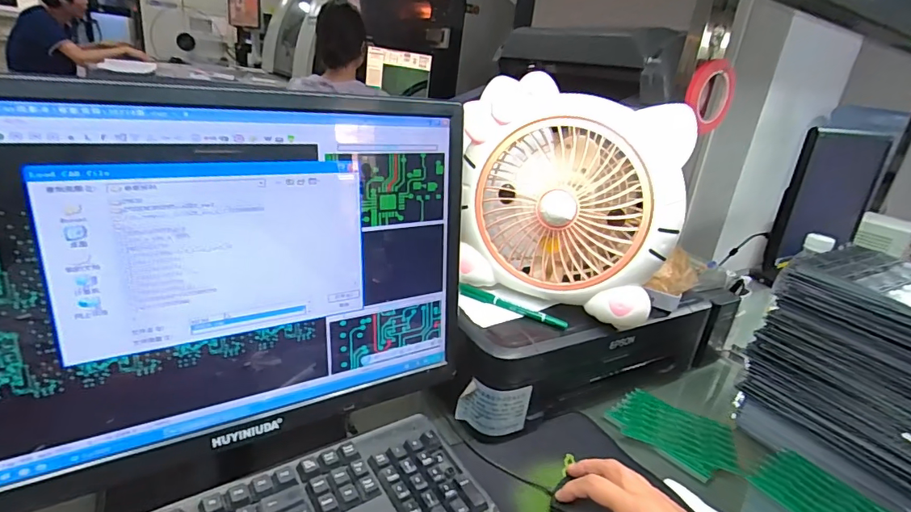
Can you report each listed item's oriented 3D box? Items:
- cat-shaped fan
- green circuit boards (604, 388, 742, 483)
[{"bbox_3d":[0.128,-0.069,0.579,0.256,0.237,0.128,12,22,10],"label":"cat-shaped fan"},{"bbox_3d":[0.265,0.211,0.580,0.140,0.010,0.103,25,27,36],"label":"green circuit boards"}]

